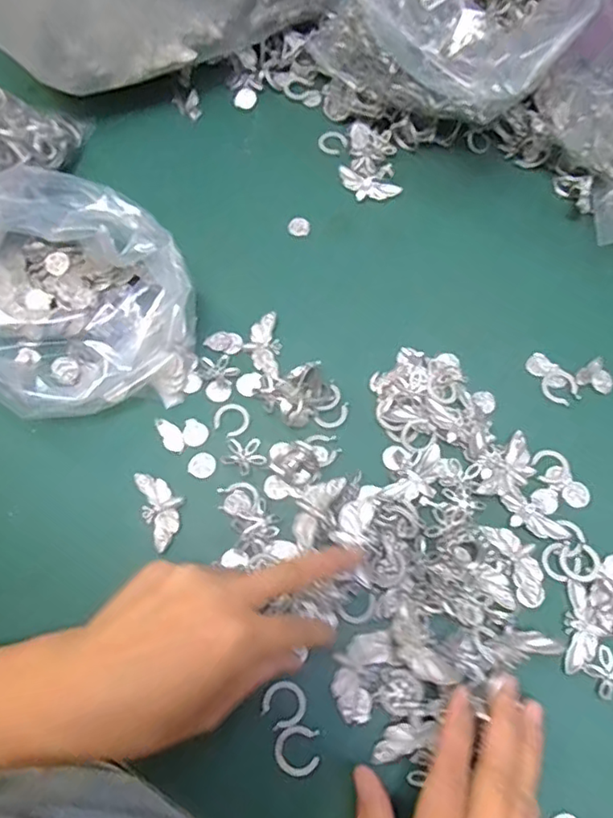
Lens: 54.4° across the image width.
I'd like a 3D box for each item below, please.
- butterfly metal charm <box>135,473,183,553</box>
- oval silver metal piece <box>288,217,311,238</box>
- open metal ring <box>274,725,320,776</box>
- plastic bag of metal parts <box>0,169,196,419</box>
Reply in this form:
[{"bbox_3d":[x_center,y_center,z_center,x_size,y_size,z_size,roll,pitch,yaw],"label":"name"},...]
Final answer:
[{"bbox_3d":[-0.083,0.056,0.342,0.022,0.004,0.046,-27,72,-10],"label":"butterfly metal charm"},{"bbox_3d":[-0.005,-0.130,0.426,0.015,0.004,0.015,34,70,11],"label":"oval silver metal piece"},{"bbox_3d":[-0.005,0.170,0.297,0.022,0.004,0.022,1,67,-2],"label":"open metal ring"},{"bbox_3d":[-0.150,-0.061,0.343,0.157,0.093,0.125,31,72,11],"label":"plastic bag of metal parts"}]

